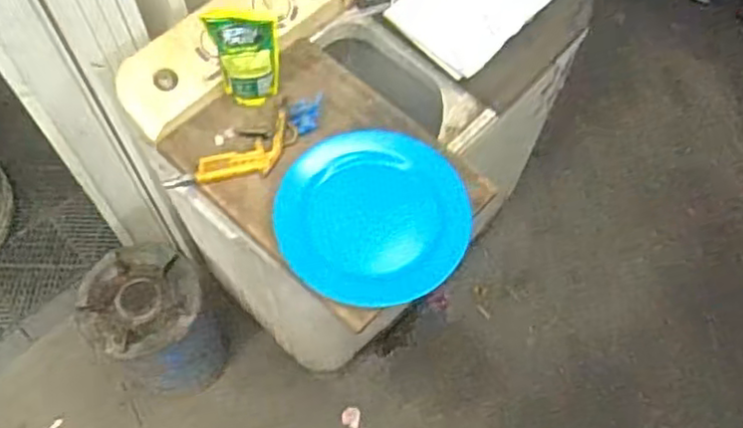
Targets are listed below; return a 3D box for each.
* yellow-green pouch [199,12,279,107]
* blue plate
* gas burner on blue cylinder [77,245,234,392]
[{"bbox_3d":[-0.168,-0.209,0.899,0.090,0.139,0.046,2,61,1],"label":"yellow-green pouch"},{"bbox_3d":[0.003,0.002,0.867,0.240,0.029,0.222,2,81,-5],"label":"blue plate"},{"bbox_3d":[-0.431,0.238,1.398,0.228,0.372,0.213,-23,64,-12],"label":"gas burner on blue cylinder"}]

